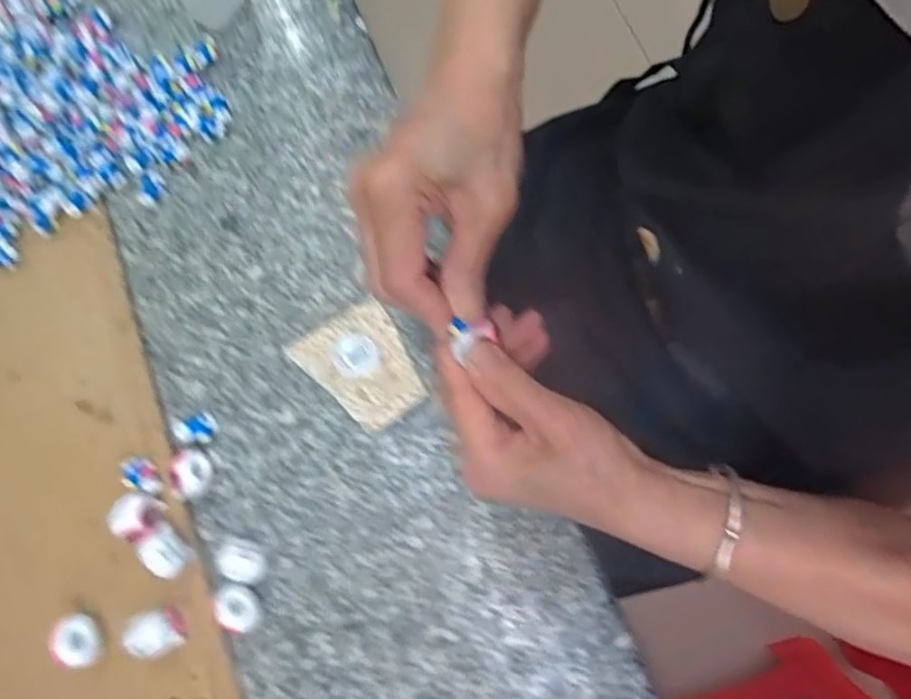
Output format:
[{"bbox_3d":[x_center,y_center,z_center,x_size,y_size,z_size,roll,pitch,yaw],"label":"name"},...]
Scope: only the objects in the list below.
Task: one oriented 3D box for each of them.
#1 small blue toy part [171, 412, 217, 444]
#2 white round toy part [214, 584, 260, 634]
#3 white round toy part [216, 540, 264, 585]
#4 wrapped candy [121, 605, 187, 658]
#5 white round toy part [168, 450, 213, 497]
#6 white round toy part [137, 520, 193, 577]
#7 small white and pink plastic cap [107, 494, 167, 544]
[{"bbox_3d":[-0.153,0.048,0.365,0.022,0.013,0.017,-23,76,-2],"label":"small blue toy part"},{"bbox_3d":[-0.118,0.141,0.337,0.025,0.018,0.020,41,82,12],"label":"white round toy part"},{"bbox_3d":[-0.118,0.117,0.341,0.026,0.020,0.022,13,78,7],"label":"white round toy part"},{"bbox_3d":[-0.160,0.151,0.331,0.027,0.022,0.022,-19,76,-1],"label":"wrapped candy"},{"bbox_3d":[-0.149,0.071,0.351,0.019,0.022,0.025,0,76,3],"label":"white round toy part"},{"bbox_3d":[-0.159,0.112,0.341,0.019,0.023,0.028,-44,78,-7],"label":"white round toy part"},{"bbox_3d":[-0.176,0.094,0.345,0.024,0.024,0.025,-1,76,3],"label":"small white and pink plastic cap"}]

